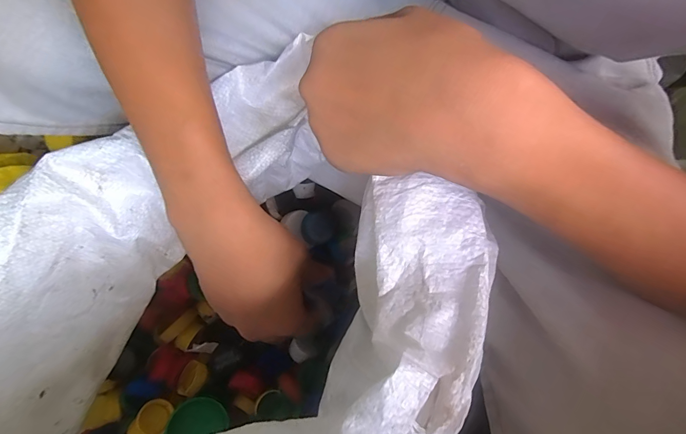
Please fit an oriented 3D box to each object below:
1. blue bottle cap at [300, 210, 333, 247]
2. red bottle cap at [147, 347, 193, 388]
[{"bbox_3d":[-0.024,0.011,0.348,0.029,0.010,0.030,0,77,-1],"label":"blue bottle cap"},{"bbox_3d":[-0.169,0.141,0.355,0.036,0.013,0.034,0,77,-1],"label":"red bottle cap"}]

